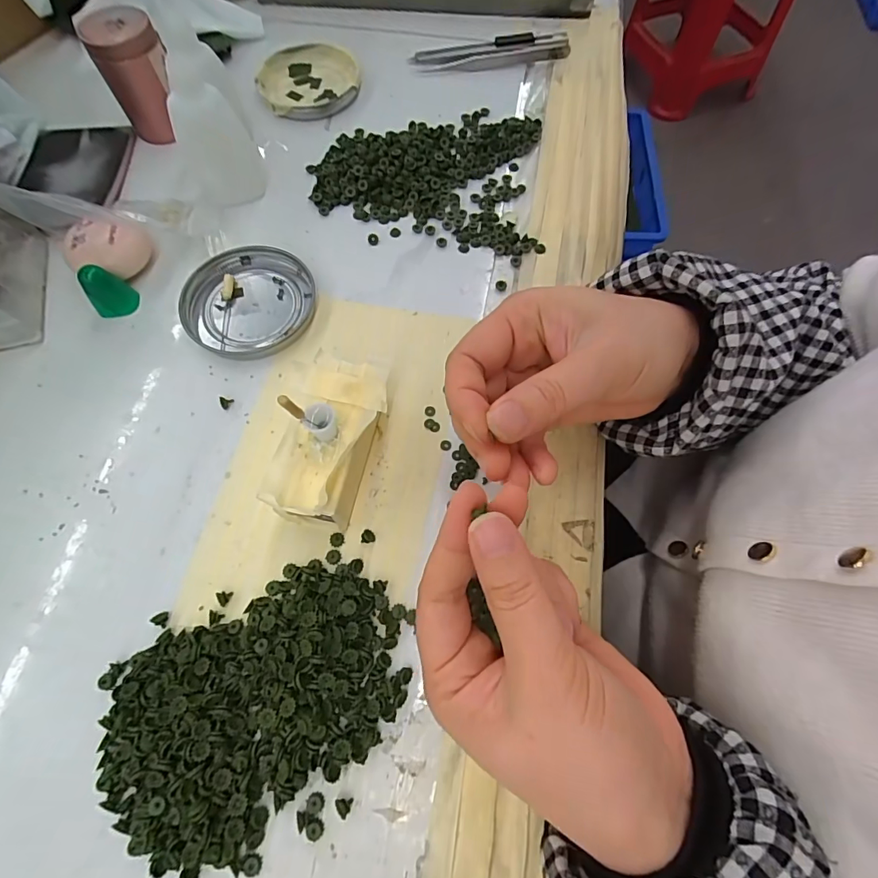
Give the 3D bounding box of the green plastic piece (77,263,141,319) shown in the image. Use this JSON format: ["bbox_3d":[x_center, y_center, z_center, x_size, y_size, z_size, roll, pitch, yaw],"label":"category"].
[{"bbox_3d":[-0.198,-0.088,0.274,0.015,0.029,0.023,40,73,15],"label":"green plastic piece"}]

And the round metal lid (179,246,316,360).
[{"bbox_3d":[-0.118,-0.085,0.283,0.076,0.008,0.078,0,68,0],"label":"round metal lid"}]

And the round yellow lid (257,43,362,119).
[{"bbox_3d":[-0.104,-0.285,0.364,0.077,0.008,0.076,0,68,0],"label":"round yellow lid"}]

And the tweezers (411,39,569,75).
[{"bbox_3d":[0.043,-0.316,0.376,0.127,0.009,0.020,-8,68,-3],"label":"tweezers"}]

